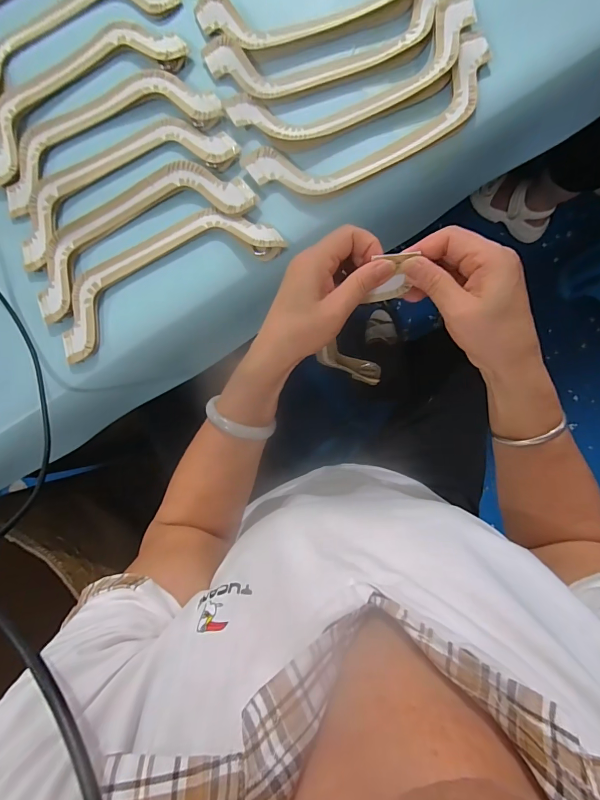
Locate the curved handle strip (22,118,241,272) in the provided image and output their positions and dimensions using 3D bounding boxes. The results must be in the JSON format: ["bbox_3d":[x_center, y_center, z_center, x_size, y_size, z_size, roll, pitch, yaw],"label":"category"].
[{"bbox_3d":[-0.202,-0.241,0.411,0.268,0.014,0.082,-27,87,5],"label":"curved handle strip"}]

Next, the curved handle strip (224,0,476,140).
[{"bbox_3d":[0.056,-0.332,0.380,0.264,0.014,0.078,-21,87,5],"label":"curved handle strip"}]

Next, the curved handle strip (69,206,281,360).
[{"bbox_3d":[-0.151,-0.137,0.398,0.263,0.014,0.083,-27,87,5],"label":"curved handle strip"}]

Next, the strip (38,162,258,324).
[{"bbox_3d":[-0.182,-0.186,0.407,0.264,0.010,0.086,-28,87,5],"label":"strip"}]

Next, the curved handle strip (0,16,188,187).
[{"bbox_3d":[-0.254,-0.351,0.417,0.259,0.012,0.104,-27,87,5],"label":"curved handle strip"}]

